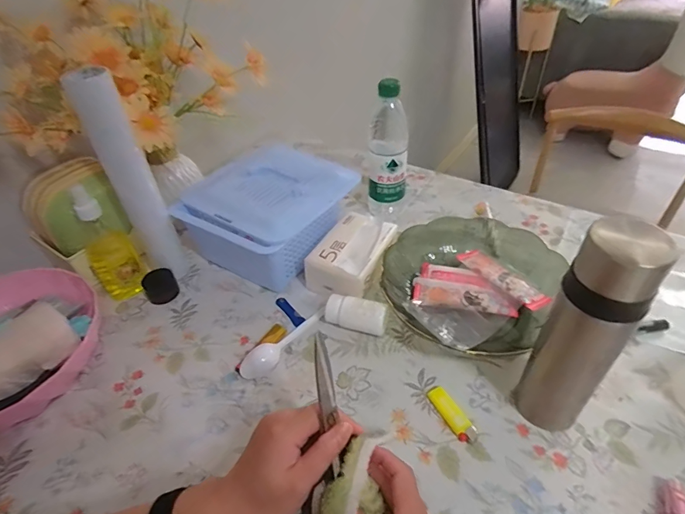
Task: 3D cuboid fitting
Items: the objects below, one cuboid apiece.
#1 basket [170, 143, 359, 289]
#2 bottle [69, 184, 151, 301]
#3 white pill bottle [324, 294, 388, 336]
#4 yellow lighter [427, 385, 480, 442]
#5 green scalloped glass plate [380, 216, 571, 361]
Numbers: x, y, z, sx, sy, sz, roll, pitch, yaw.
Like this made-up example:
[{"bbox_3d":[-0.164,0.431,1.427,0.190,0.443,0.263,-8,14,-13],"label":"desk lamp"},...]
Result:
[{"bbox_3d":[-0.109,-0.062,0.646,0.202,0.121,0.203,22,49,26],"label":"basket"},{"bbox_3d":[-0.328,-0.017,0.574,0.059,0.179,0.061,-33,49,-27],"label":"bottle"},{"bbox_3d":[0.017,0.078,0.541,0.080,0.042,0.035,6,44,12],"label":"white pill bottle"},{"bbox_3d":[0.120,0.171,0.455,0.023,0.008,0.067,-21,45,-16],"label":"yellow lighter"},{"bbox_3d":[0.175,0.032,0.572,0.230,0.048,0.214,-3,42,2],"label":"green scalloped glass plate"}]

